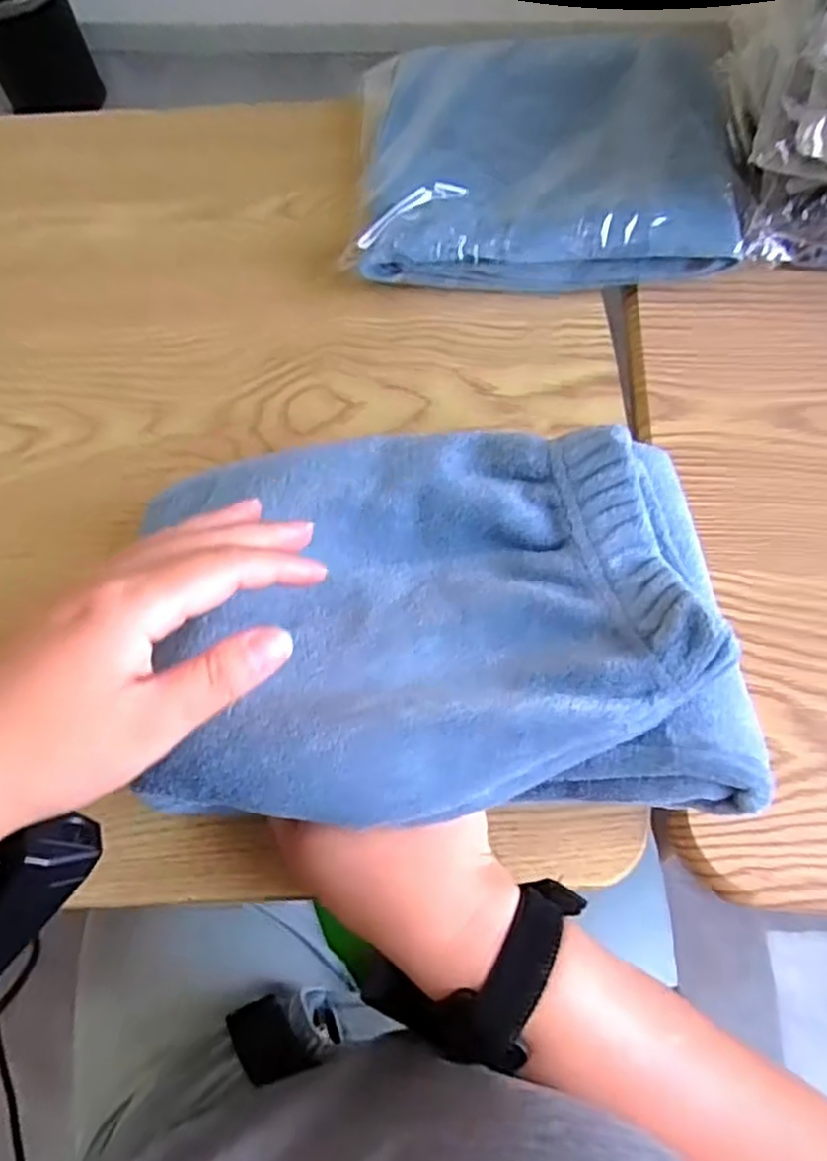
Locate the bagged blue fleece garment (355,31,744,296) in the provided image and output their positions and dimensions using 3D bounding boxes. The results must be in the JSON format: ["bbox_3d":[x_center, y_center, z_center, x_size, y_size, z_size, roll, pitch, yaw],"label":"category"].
[{"bbox_3d":[0.087,-0.298,0.500,0.254,0.060,0.215,2,66,3],"label":"bagged blue fleece garment"}]

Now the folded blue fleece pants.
[{"bbox_3d":[0.010,0.013,0.318,0.257,0.047,0.176,-1,65,2],"label":"folded blue fleece pants"}]

